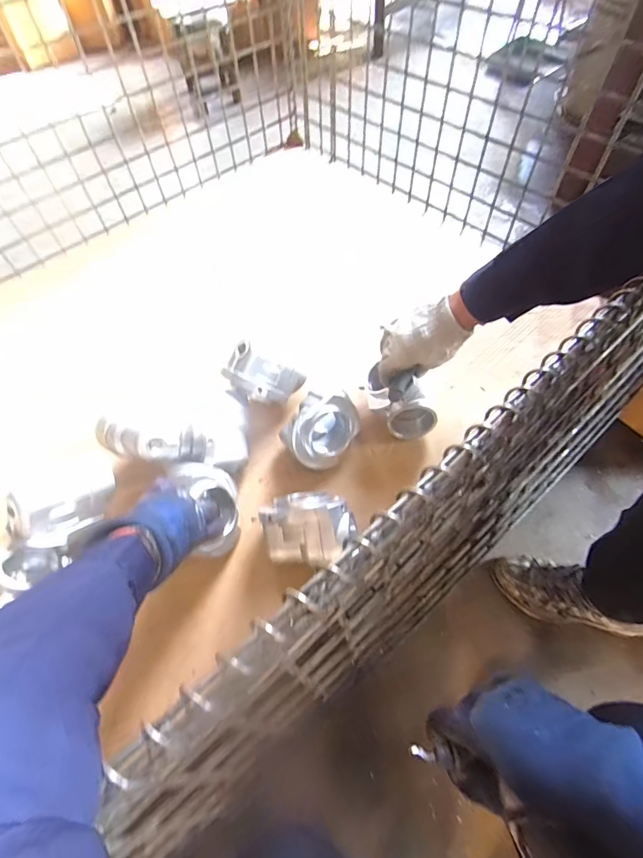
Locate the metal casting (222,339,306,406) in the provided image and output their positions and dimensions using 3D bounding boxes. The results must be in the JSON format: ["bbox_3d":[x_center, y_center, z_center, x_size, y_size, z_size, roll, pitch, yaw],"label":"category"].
[{"bbox_3d":[-0.088,-0.084,0.647,0.072,0.130,0.091,9,90,53],"label":"metal casting"}]

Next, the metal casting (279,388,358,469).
[{"bbox_3d":[-0.004,-0.002,0.602,0.091,0.075,0.115,29,64,19],"label":"metal casting"}]

